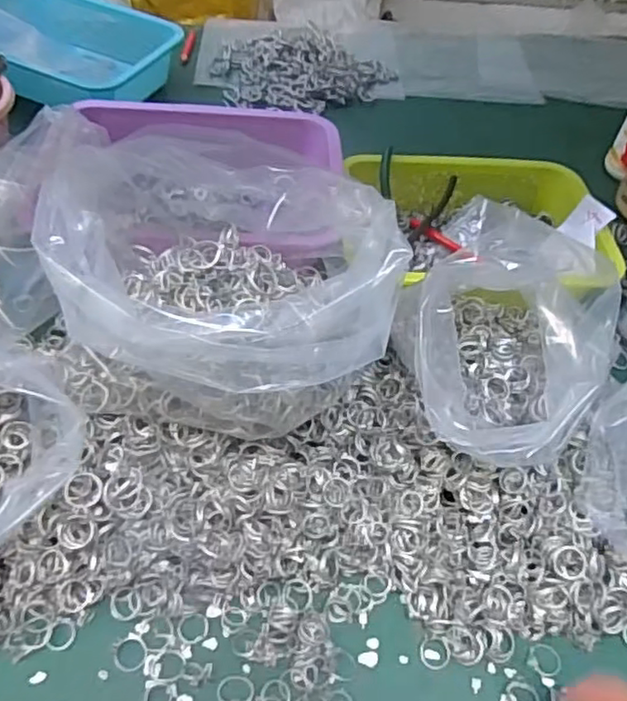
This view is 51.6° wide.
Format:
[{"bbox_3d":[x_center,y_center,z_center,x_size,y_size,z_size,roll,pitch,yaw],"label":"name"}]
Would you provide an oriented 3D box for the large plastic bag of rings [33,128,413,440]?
[{"bbox_3d":[-0.052,-0.038,0.419,0.185,0.128,0.162,3,50,-5],"label":"large plastic bag of rings"}]

